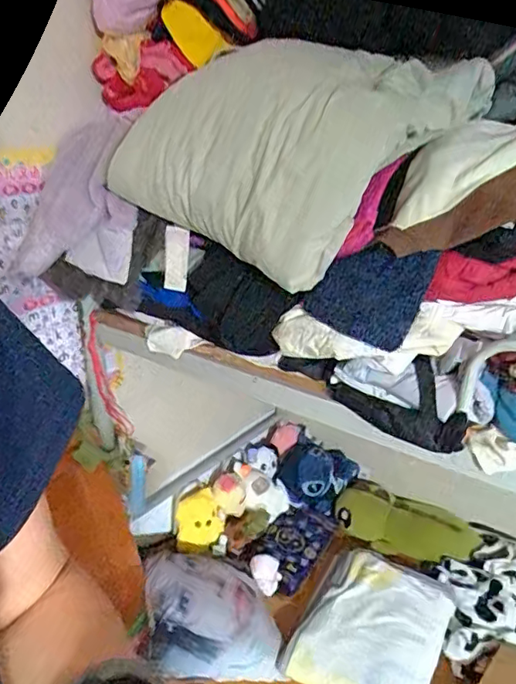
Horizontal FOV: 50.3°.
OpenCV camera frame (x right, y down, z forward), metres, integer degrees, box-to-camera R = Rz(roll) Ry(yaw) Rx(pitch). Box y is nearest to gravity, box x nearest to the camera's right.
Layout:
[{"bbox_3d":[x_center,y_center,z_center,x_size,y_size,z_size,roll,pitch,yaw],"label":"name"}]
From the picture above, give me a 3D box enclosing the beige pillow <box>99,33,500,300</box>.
[{"bbox_3d":[0.016,-0.370,0.977,0.540,0.430,0.162,32,2,28],"label":"beige pillow"}]

